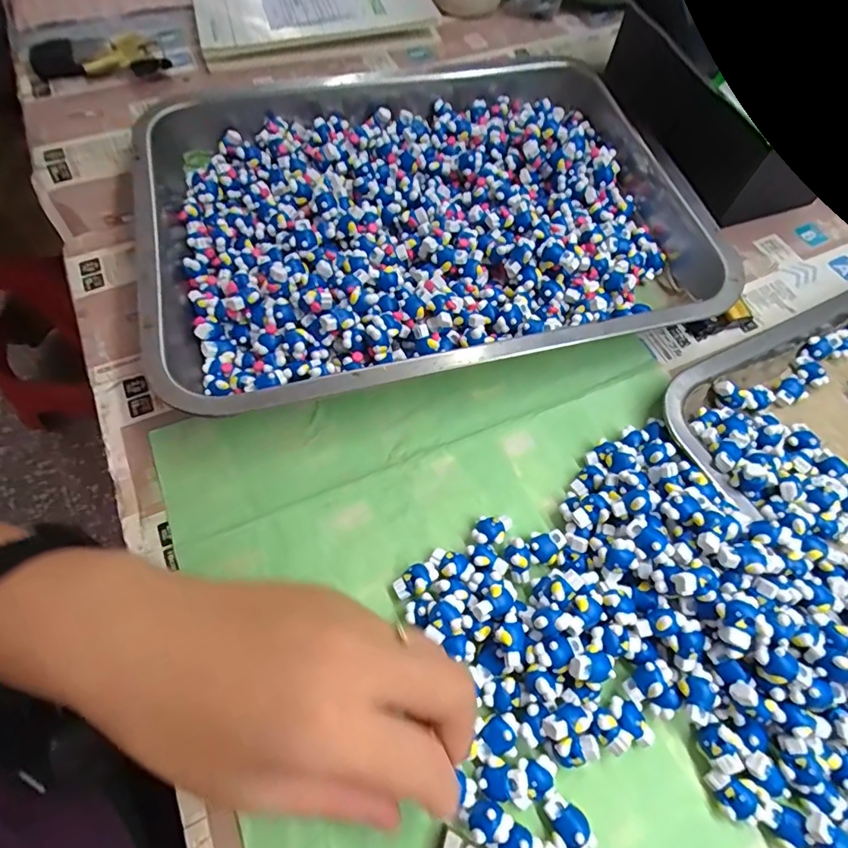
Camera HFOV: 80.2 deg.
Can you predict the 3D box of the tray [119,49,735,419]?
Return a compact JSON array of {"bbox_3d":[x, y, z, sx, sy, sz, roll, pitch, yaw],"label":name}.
[{"bbox_3d":[-0.003,-0.143,0.341,0.368,0.044,0.276,-13,64,-9],"label":"tray"}]

